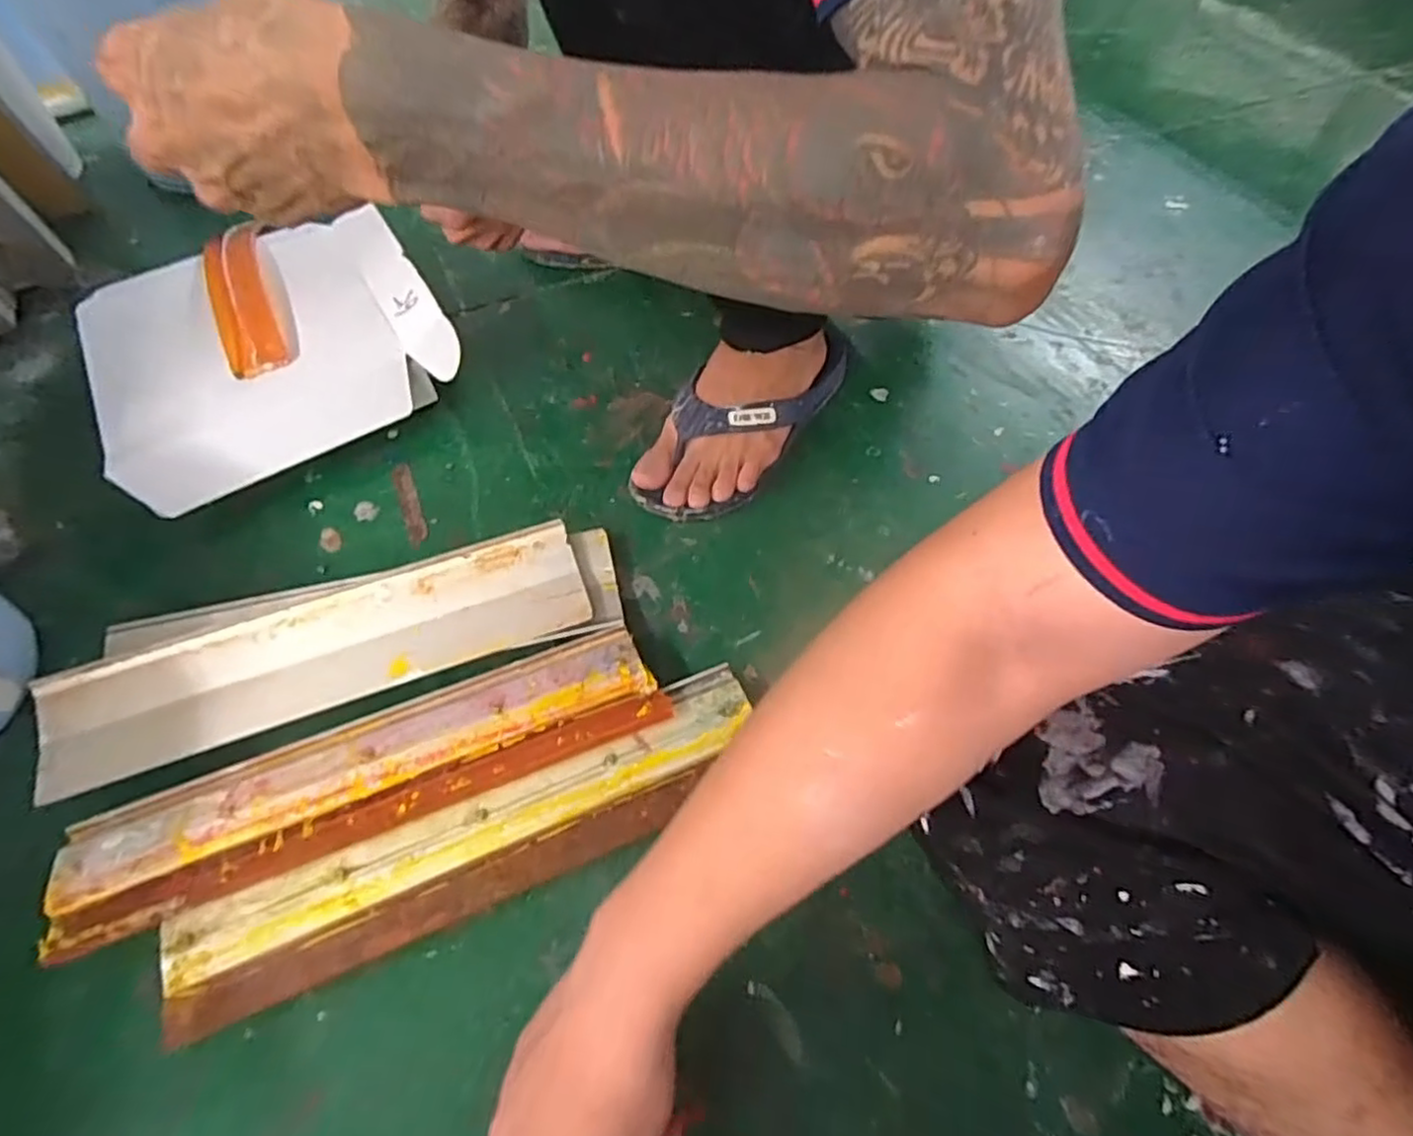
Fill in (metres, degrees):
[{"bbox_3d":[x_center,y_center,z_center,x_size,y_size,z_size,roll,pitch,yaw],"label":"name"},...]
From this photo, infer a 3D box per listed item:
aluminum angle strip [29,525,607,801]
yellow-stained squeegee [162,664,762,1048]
[{"bbox_3d":[-0.290,0.057,0.523,0.386,0.017,0.096,-18,57,-10],"label":"aluminum angle strip"},{"bbox_3d":[-0.148,0.185,0.469,0.394,0.017,0.084,-23,75,-11],"label":"yellow-stained squeegee"}]

